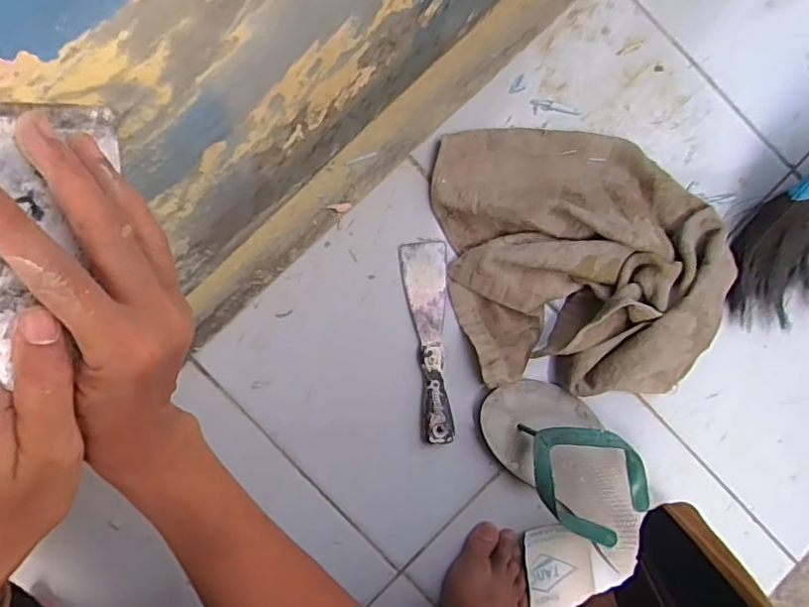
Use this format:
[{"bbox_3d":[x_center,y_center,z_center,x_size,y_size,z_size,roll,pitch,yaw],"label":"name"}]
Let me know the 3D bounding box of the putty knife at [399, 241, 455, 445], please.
[{"bbox_3d":[0.029,0.037,0.573,0.044,0.012,0.202,-6,87,-5],"label":"putty knife"}]

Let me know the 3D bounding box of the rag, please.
[{"bbox_3d":[0.181,-0.045,0.565,0.302,0.063,0.264,3,87,-4],"label":"rag"}]

